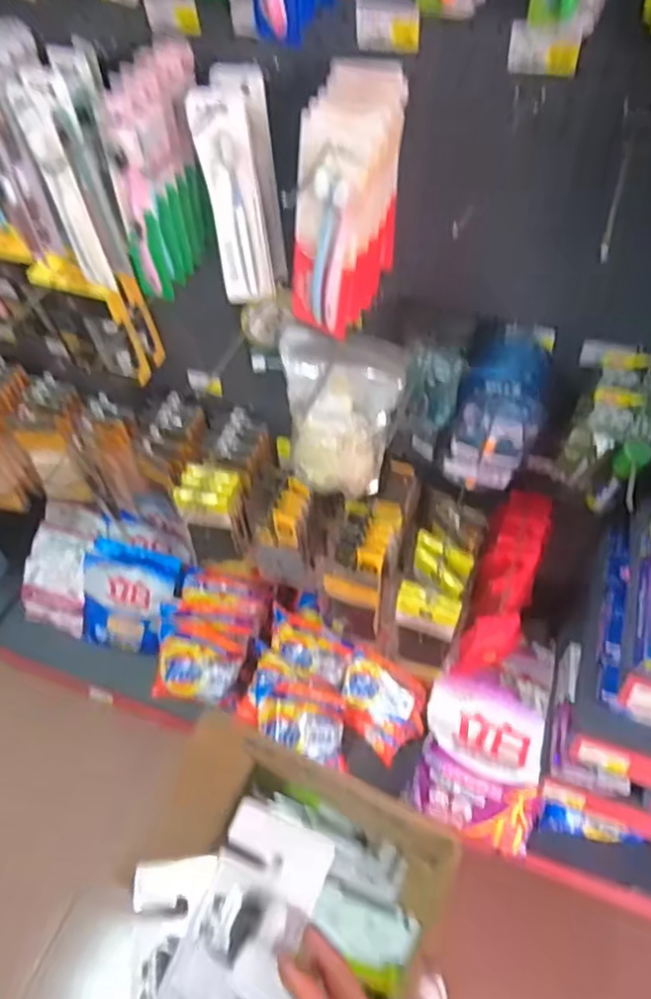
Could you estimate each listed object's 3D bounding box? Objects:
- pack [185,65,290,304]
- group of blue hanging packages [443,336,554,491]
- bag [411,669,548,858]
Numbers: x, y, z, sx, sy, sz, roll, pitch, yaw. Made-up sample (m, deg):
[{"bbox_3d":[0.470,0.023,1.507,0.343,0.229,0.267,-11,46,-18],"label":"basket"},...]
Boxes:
[{"bbox_3d":[-0.090,-0.337,0.708,0.075,0.227,0.067,-5,53,-1],"label":"pack"},{"bbox_3d":[0.216,-0.107,0.795,0.092,0.150,0.134,18,56,15],"label":"group of blue hanging packages"},{"bbox_3d":[0.283,0.465,1.170,0.204,0.075,0.287,10,78,13],"label":"bag"}]

